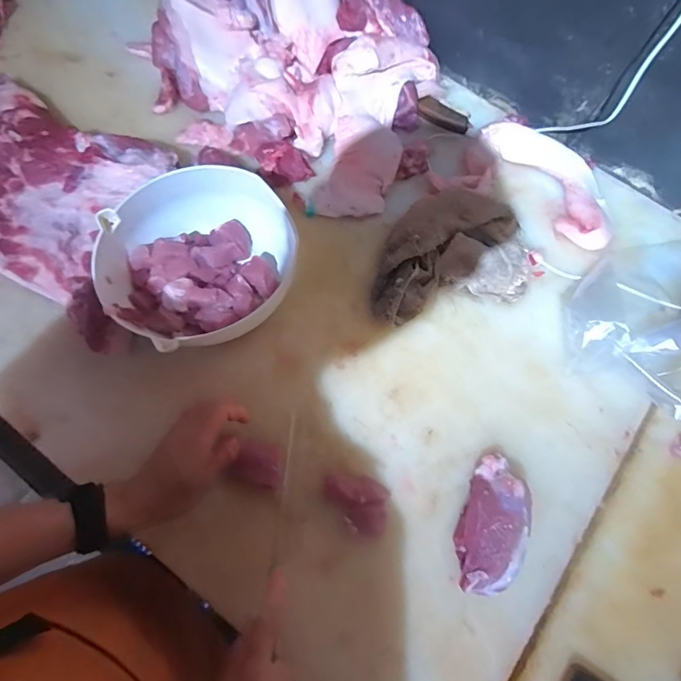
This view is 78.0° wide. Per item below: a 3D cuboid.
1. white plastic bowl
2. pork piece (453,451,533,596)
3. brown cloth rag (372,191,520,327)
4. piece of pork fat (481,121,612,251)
[{"bbox_3d":[-0.172,-0.090,0.525,0.213,0.099,0.219,1,74,-2],"label":"white plastic bowl"},{"bbox_3d":[0.171,0.206,0.477,0.065,0.051,0.143,17,74,3],"label":"pork piece"},{"bbox_3d":[0.115,-0.122,0.562,0.204,0.066,0.126,-41,79,-12],"label":"brown cloth rag"},{"bbox_3d":[0.326,-0.244,0.625,0.108,0.035,0.232,-34,78,-11],"label":"piece of pork fat"}]

